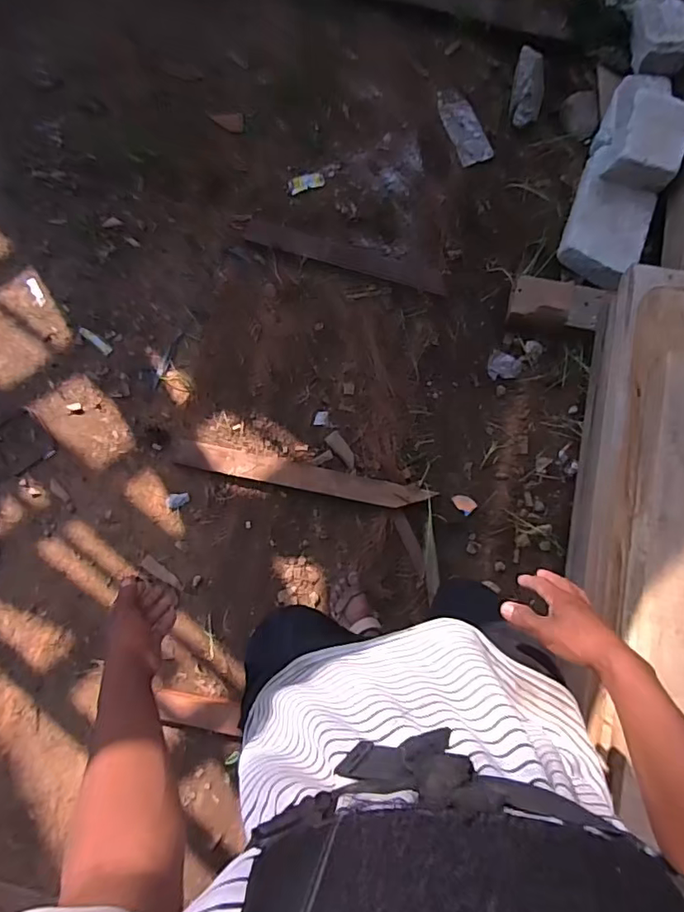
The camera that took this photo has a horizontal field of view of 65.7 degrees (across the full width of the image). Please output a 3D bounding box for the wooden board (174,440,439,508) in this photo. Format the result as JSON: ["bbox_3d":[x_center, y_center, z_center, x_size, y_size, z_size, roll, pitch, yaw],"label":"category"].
[{"bbox_3d":[-0.113,0.054,1.435,0.688,0.029,0.069,12,84,2],"label":"wooden board"}]

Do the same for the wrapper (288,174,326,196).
[{"bbox_3d":[-0.108,-0.812,1.572,0.111,0.007,0.053,-18,84,-2],"label":"wrapper"}]

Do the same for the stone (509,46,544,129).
[{"bbox_3d":[0.544,-1.074,1.549,0.094,0.067,0.196,0,110,0],"label":"stone"}]

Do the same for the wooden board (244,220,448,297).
[{"bbox_3d":[0.012,-0.576,1.520,0.586,0.017,0.077,16,84,2],"label":"wooden board"}]

